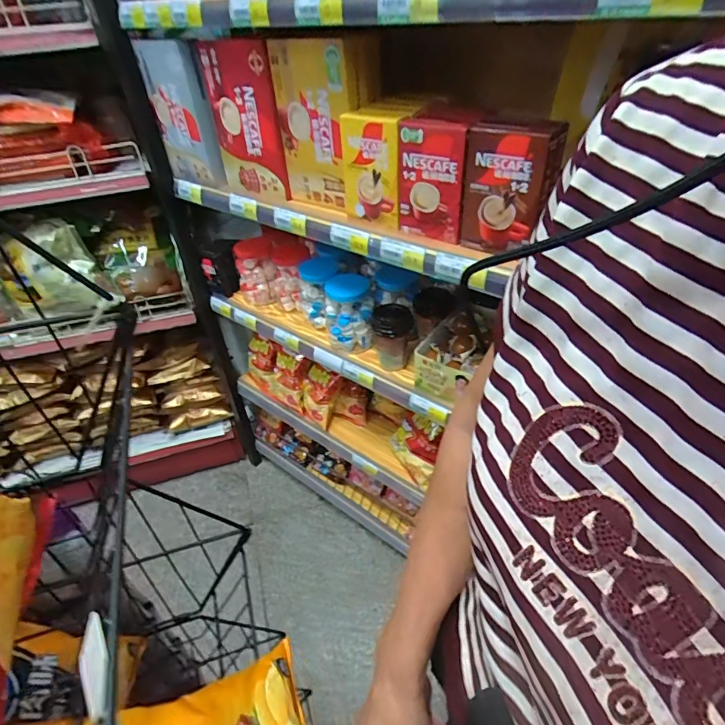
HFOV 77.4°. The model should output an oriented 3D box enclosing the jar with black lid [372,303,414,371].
[{"bbox_3d":[0.059,-0.043,0.893,0.075,0.119,0.074,-2,39,2],"label":"jar with black lid"}]

